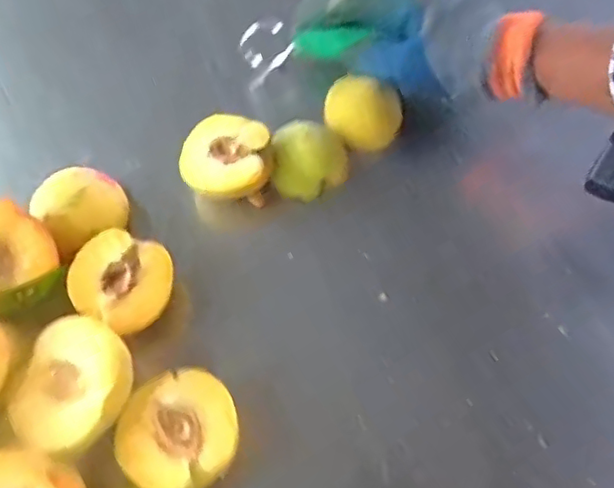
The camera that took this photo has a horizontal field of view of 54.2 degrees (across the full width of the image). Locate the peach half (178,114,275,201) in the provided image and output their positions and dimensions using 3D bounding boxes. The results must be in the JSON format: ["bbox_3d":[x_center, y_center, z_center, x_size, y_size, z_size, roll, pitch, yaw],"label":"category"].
[{"bbox_3d":[-0.051,-0.052,0.387,0.057,0.032,0.059,0,64,0],"label":"peach half"}]

